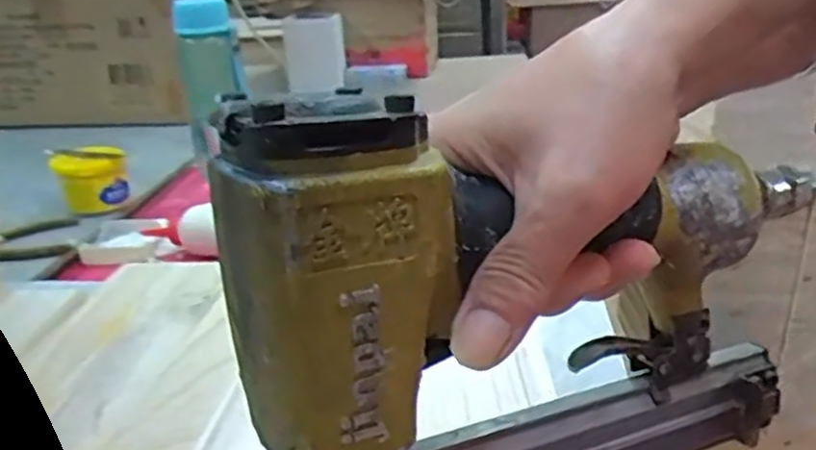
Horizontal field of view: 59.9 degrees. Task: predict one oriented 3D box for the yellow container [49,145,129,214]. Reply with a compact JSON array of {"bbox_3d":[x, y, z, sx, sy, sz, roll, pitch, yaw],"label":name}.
[{"bbox_3d":[-0.362,-0.049,0.811,0.077,0.069,0.069,-12,24,-22],"label":"yellow container"}]

